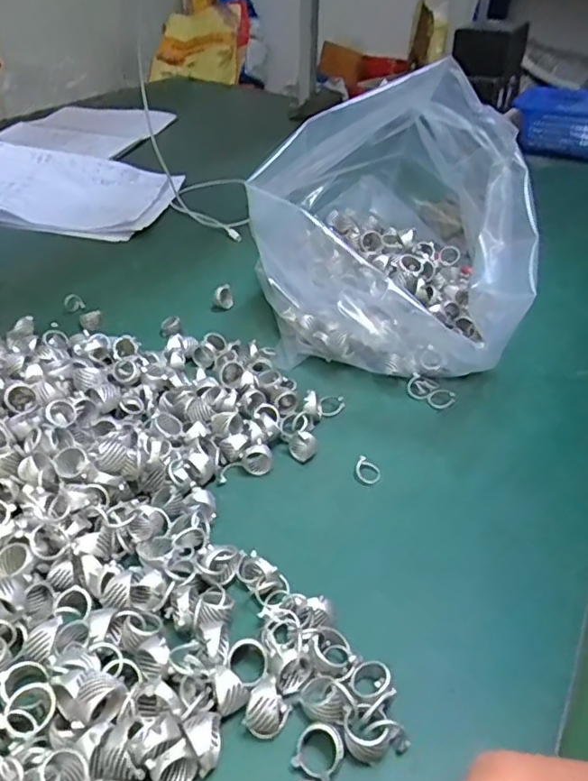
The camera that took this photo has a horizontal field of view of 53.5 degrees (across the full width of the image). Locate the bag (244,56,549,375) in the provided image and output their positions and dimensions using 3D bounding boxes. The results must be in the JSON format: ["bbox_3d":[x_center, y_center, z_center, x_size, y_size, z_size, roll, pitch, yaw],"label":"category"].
[{"bbox_3d":[0.109,-0.187,0.594,0.231,0.216,0.341,8,39,8],"label":"bag"}]

